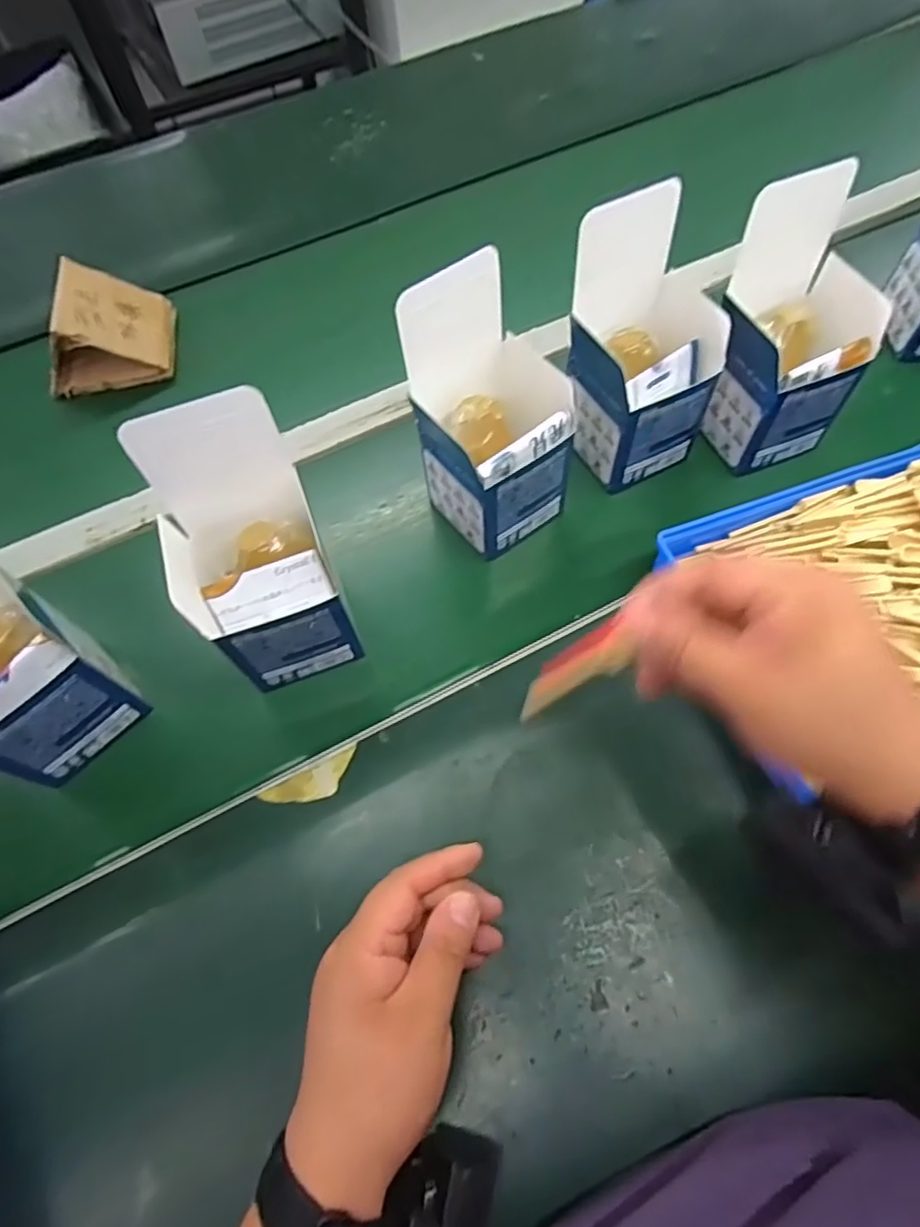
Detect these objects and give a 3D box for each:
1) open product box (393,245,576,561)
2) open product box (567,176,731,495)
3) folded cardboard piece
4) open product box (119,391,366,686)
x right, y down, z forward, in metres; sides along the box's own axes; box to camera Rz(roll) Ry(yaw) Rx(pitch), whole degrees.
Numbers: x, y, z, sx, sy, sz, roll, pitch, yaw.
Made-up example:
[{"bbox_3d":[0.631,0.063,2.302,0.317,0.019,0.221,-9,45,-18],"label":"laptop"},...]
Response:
[{"bbox_3d":[0.024,-0.132,0.445,0.098,0.193,0.097,-39,66,-15],"label":"open product box"},{"bbox_3d":[0.130,-0.191,0.456,0.111,0.166,0.102,-22,63,-7],"label":"open product box"},{"bbox_3d":[-0.344,-0.277,0.587,0.110,0.070,0.106,-8,62,0],"label":"folded cardboard piece"},{"bbox_3d":[-0.128,-0.034,0.388,0.090,0.167,0.093,-20,63,-7],"label":"open product box"}]

